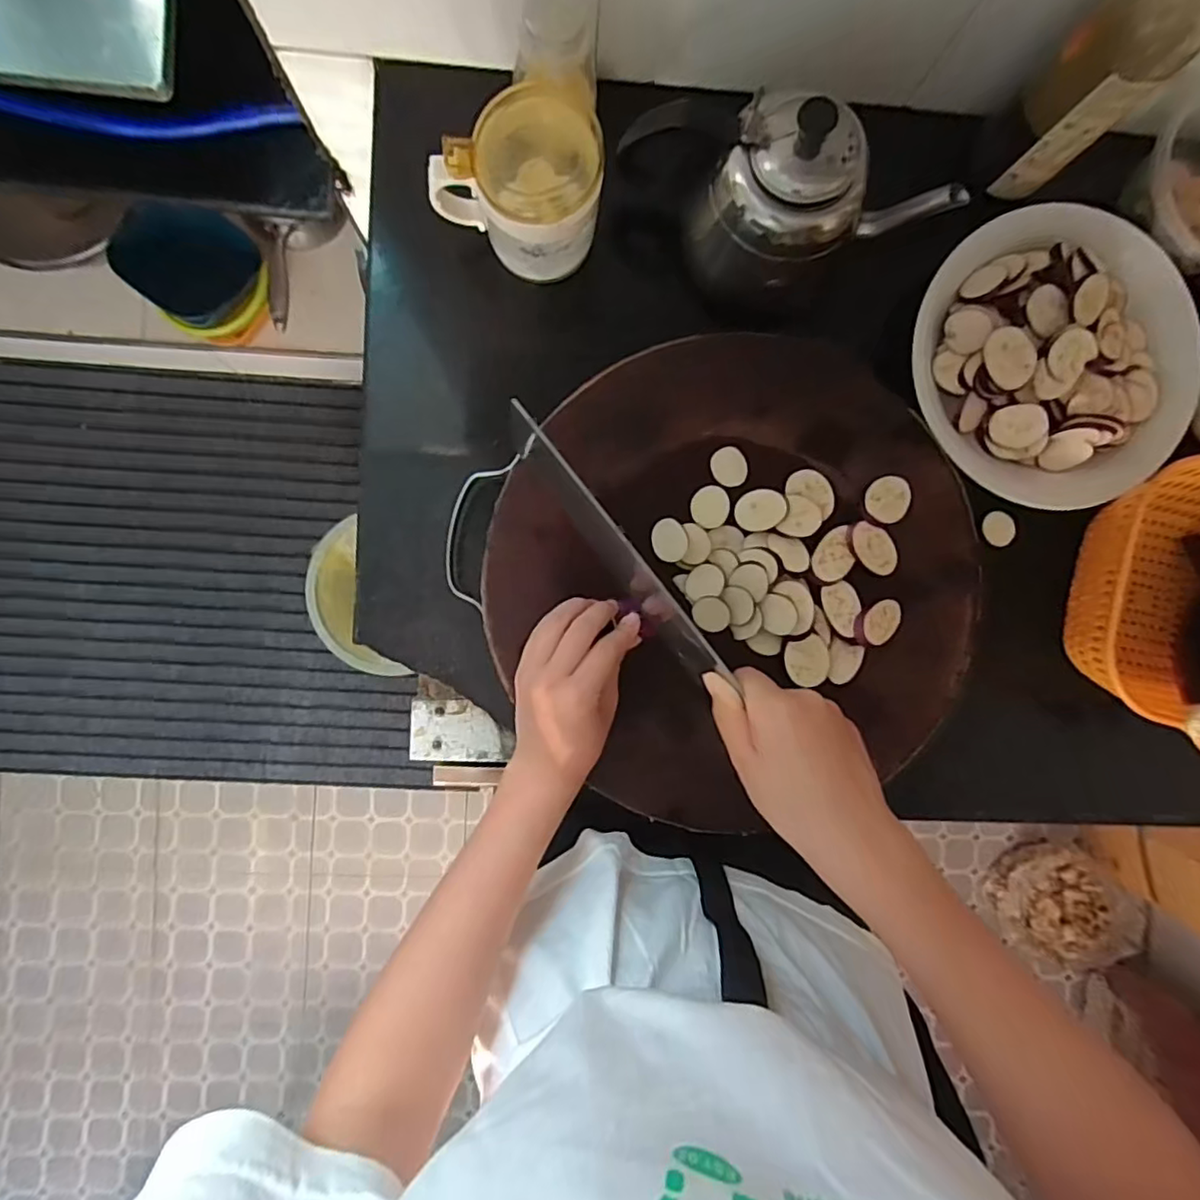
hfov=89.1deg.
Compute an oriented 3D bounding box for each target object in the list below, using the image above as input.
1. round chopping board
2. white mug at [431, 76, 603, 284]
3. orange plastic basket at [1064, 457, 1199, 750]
[{"bbox_3d":[0.102,-0.018,0.447,0.353,0.033,0.334,0,89,-4],"label":"round chopping board"},{"bbox_3d":[-0.056,-0.285,0.422,0.111,0.080,0.080,8,91,-4],"label":"white mug"},{"bbox_3d":[0.456,0.002,0.470,0.190,0.093,0.203,0,91,-4],"label":"orange plastic basket"}]

